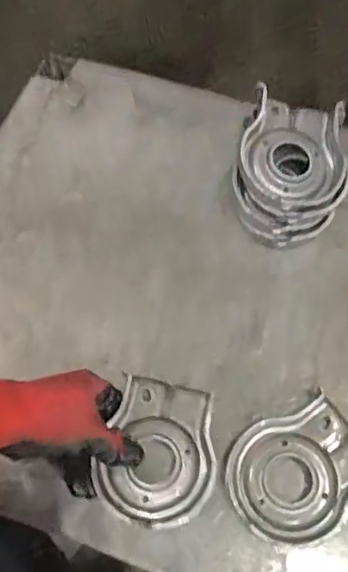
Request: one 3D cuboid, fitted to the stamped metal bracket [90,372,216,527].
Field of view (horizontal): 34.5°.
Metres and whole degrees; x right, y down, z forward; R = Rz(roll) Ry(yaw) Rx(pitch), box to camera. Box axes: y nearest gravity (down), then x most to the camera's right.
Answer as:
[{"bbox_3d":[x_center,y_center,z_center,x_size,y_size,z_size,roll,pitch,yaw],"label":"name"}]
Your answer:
[{"bbox_3d":[-0.010,0.144,0.488,0.095,0.030,0.119,14,67,8],"label":"stamped metal bracket"}]

